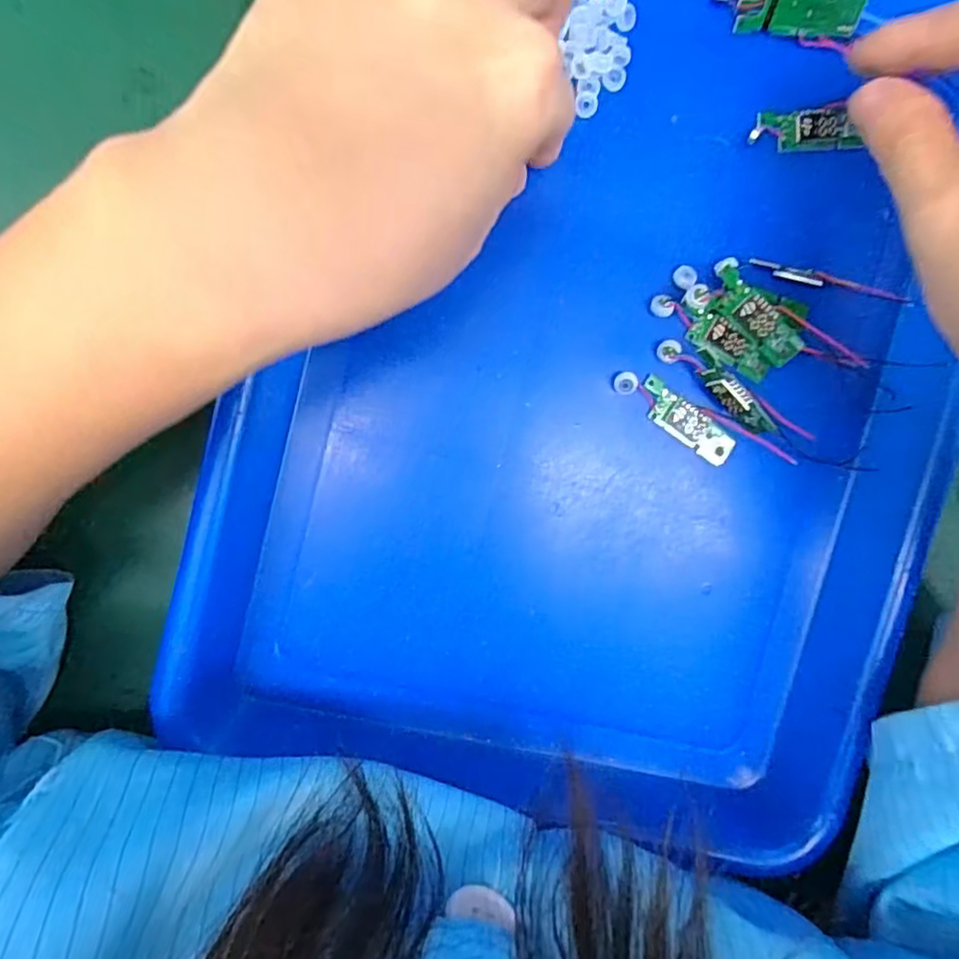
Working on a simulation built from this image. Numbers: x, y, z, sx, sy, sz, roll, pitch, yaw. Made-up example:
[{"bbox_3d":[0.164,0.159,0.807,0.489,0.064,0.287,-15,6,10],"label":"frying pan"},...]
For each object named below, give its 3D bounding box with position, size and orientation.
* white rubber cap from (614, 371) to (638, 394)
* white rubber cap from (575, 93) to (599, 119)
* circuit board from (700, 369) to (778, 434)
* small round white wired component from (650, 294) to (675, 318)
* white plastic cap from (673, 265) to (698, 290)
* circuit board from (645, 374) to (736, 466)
[{"bbox_3d":[0.052,-0.034,0.225,0.008,0.006,0.008,-1,94,-8],"label":"white rubber cap"},{"bbox_3d":[0.037,-0.128,0.215,0.008,0.004,0.008,-1,94,-8],"label":"white rubber cap"},{"bbox_3d":[0.093,-0.028,0.226,0.033,0.012,0.007,42,88,-9],"label":"circuit board"},{"bbox_3d":[0.064,-0.062,0.225,0.008,0.007,0.008,-1,94,-8],"label":"small round white wired component"},{"bbox_3d":[0.073,-0.072,0.226,0.008,0.007,0.008,-1,94,-8],"label":"white plastic cap"},{"bbox_3d":[0.077,-0.021,0.232,0.042,0.004,0.013,34,89,-9],"label":"circuit board"}]

